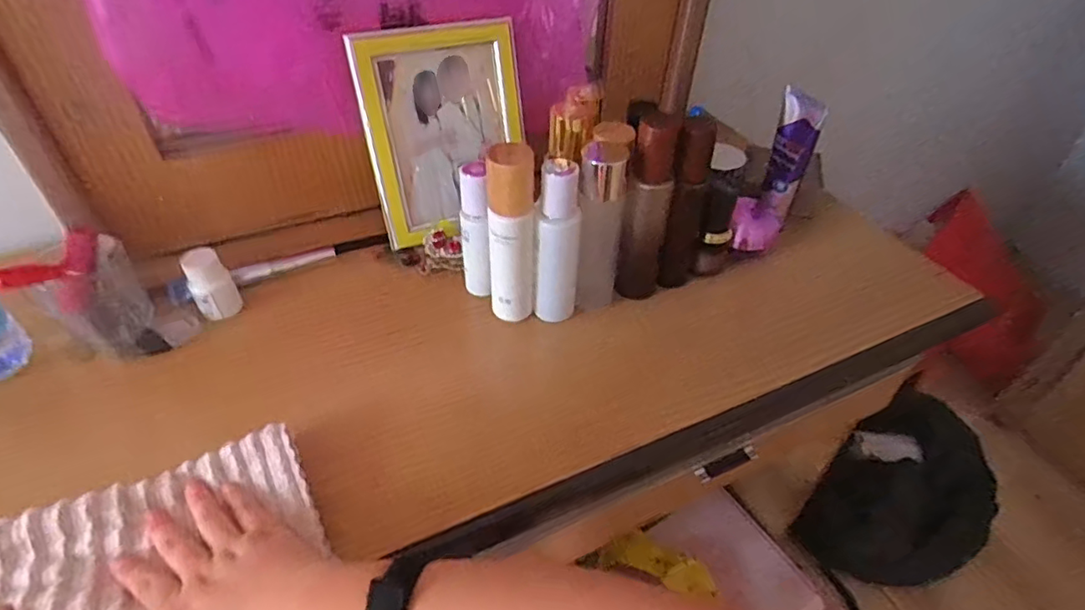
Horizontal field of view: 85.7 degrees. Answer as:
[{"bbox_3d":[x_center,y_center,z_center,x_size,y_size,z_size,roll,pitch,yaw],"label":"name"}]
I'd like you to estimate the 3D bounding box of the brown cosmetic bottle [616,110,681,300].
[{"bbox_3d":[0.101,-0.085,0.556,0.043,0.187,0.033,10,45,9],"label":"brown cosmetic bottle"}]

